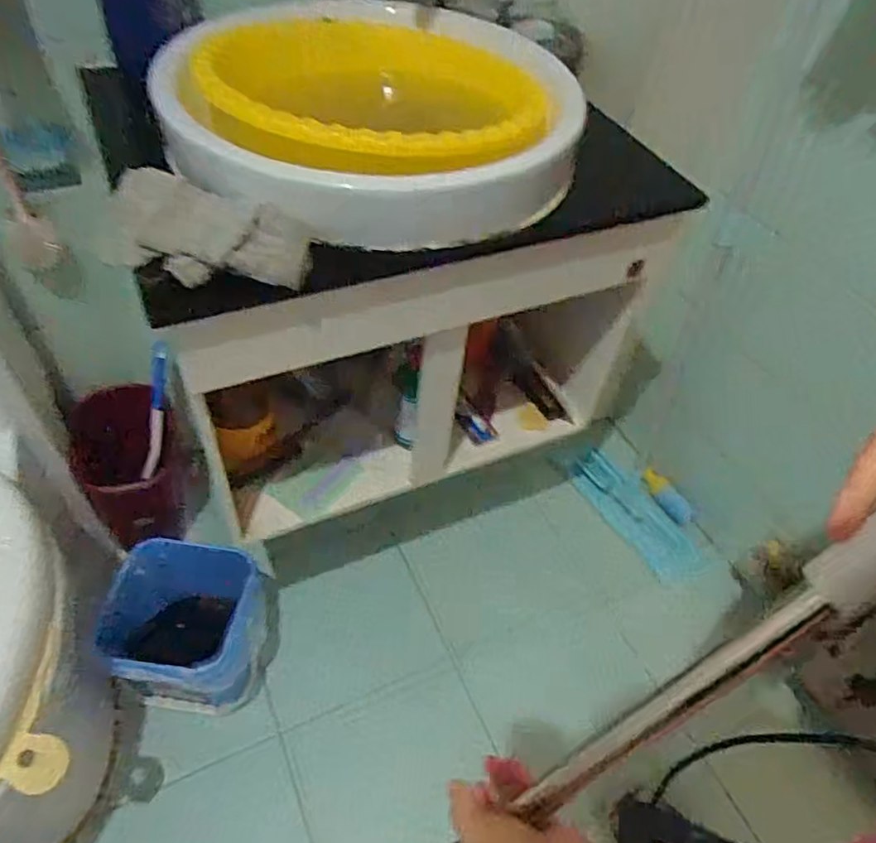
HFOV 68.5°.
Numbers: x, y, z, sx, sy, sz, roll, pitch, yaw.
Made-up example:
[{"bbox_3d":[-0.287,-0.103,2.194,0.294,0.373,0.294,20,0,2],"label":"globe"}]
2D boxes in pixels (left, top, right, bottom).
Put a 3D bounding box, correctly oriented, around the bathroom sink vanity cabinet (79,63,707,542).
[{"bbox_3d":[-0.065,-0.180,0.909,0.594,0.447,0.432,-17,54,-19],"label":"bathroom sink vanity cabinet"}]

